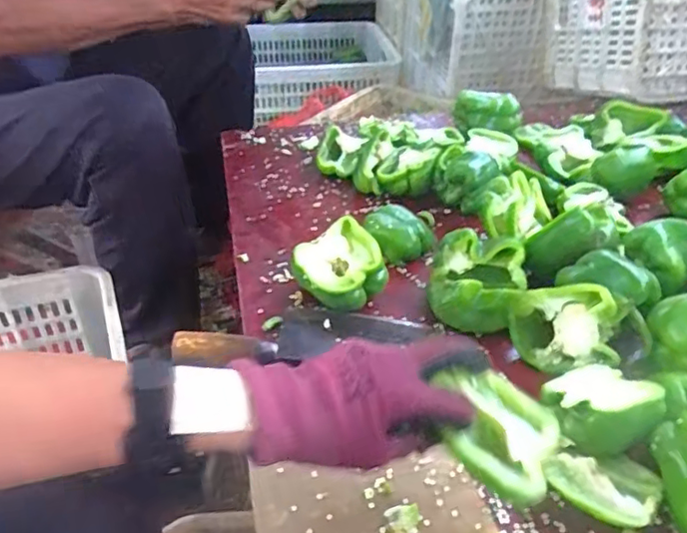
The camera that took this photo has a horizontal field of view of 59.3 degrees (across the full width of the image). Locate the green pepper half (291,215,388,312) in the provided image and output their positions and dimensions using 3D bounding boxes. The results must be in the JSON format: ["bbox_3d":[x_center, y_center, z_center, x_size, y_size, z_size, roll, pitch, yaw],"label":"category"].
[{"bbox_3d":[-0.005,0.003,0.657,0.086,0.061,0.082,-19,42,-23],"label":"green pepper half"}]

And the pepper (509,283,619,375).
[{"bbox_3d":[0.212,0.057,0.581,0.098,0.078,0.045,5,38,5],"label":"pepper"}]

